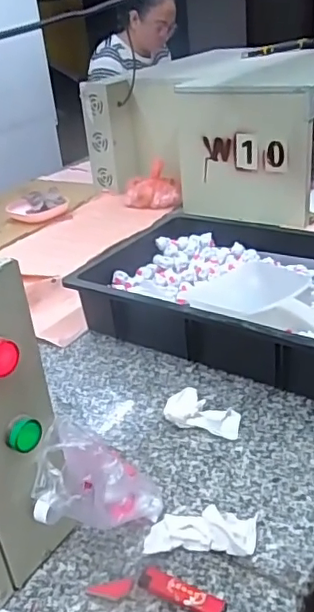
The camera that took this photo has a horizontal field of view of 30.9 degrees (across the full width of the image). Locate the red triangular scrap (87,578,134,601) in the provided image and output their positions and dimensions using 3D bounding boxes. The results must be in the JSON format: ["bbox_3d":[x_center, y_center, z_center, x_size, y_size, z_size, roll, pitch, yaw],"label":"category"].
[{"bbox_3d":[-0.040,0.239,0.480,0.038,0.004,0.021,-5,19,6],"label":"red triangular scrap"}]

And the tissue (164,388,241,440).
[{"bbox_3d":[0.055,0.128,0.666,0.087,0.023,0.049,4,30,19],"label":"tissue"}]

